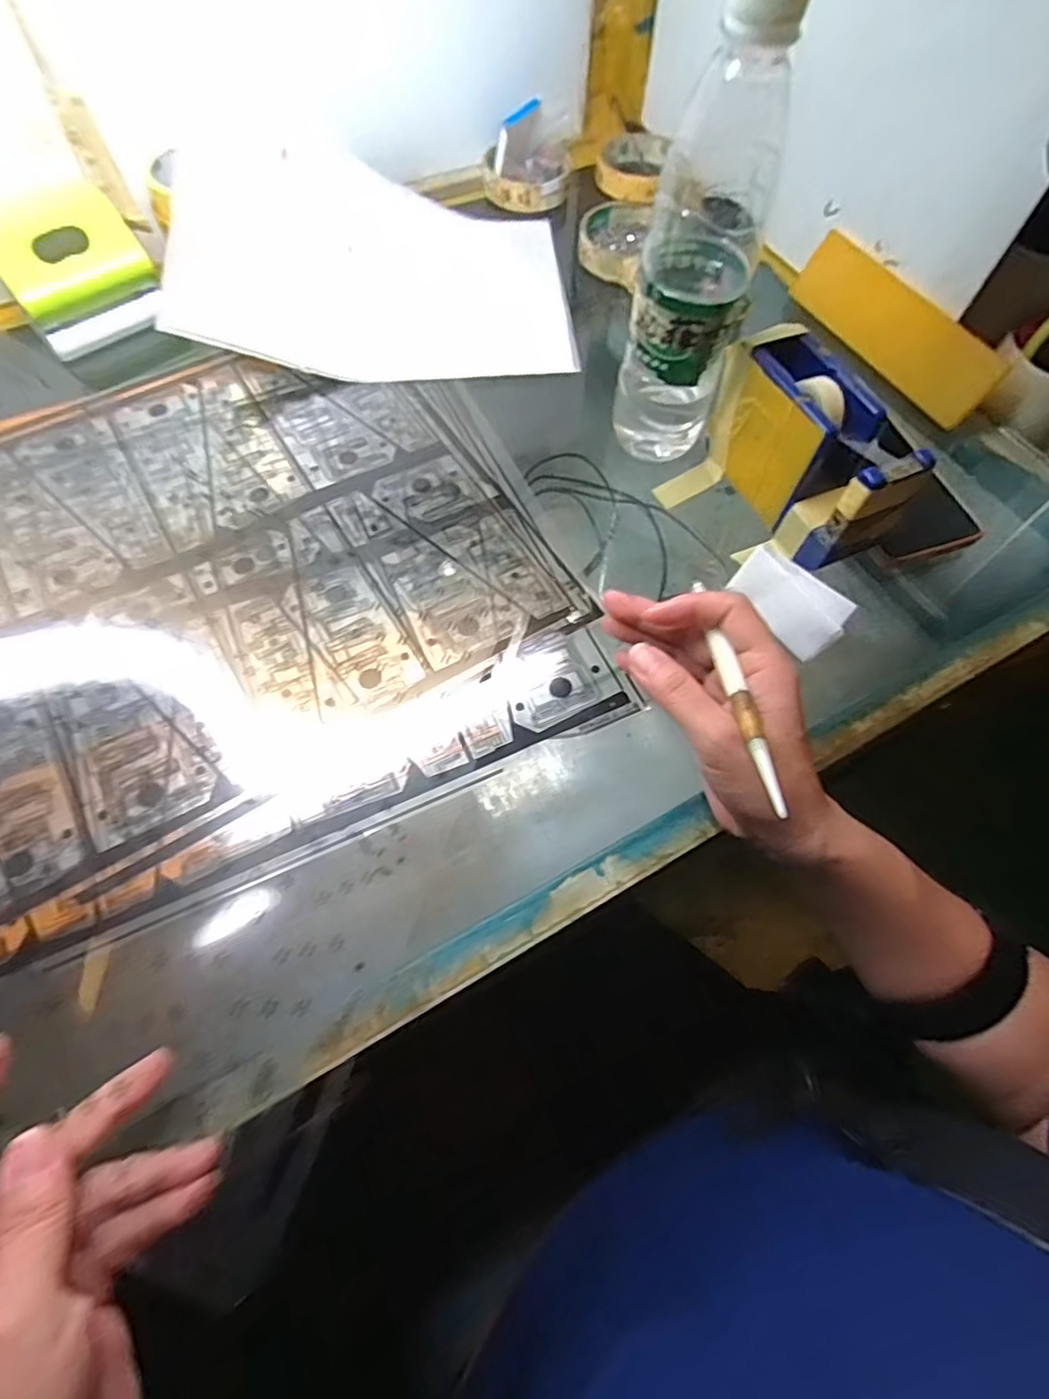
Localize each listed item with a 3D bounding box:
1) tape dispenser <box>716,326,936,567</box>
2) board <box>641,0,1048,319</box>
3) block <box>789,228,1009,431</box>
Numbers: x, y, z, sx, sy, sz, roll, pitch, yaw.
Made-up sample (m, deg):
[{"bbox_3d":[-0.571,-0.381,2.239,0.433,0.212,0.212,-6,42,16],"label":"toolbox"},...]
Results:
[{"bbox_3d":[0.171,-0.151,0.372,0.052,0.079,0.136,-23,67,-11],"label":"tape dispenser"},{"bbox_3d":[0.217,-0.468,0.455,0.014,0.183,0.411,-25,67,-12],"label":"board"},{"bbox_3d":[0.285,-0.292,0.470,0.018,0.054,0.189,-23,67,-11],"label":"block"}]

